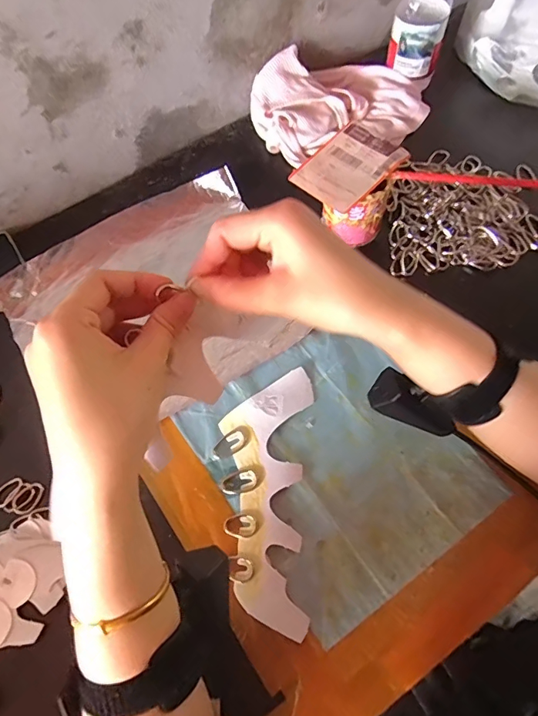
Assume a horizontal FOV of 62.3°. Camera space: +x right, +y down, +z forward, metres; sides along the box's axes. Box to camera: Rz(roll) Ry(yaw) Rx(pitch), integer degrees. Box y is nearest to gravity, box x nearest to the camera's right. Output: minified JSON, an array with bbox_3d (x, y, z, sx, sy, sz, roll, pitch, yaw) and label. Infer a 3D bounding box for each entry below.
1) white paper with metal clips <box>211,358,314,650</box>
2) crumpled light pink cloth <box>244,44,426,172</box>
[{"bbox_3d":[-0.006,0.112,0.390,0.081,0.009,0.214,3,67,3],"label":"white paper with metal clips"},{"bbox_3d":[0.089,-0.328,0.562,0.215,0.051,0.136,-16,65,-4],"label":"crumpled light pink cloth"}]

